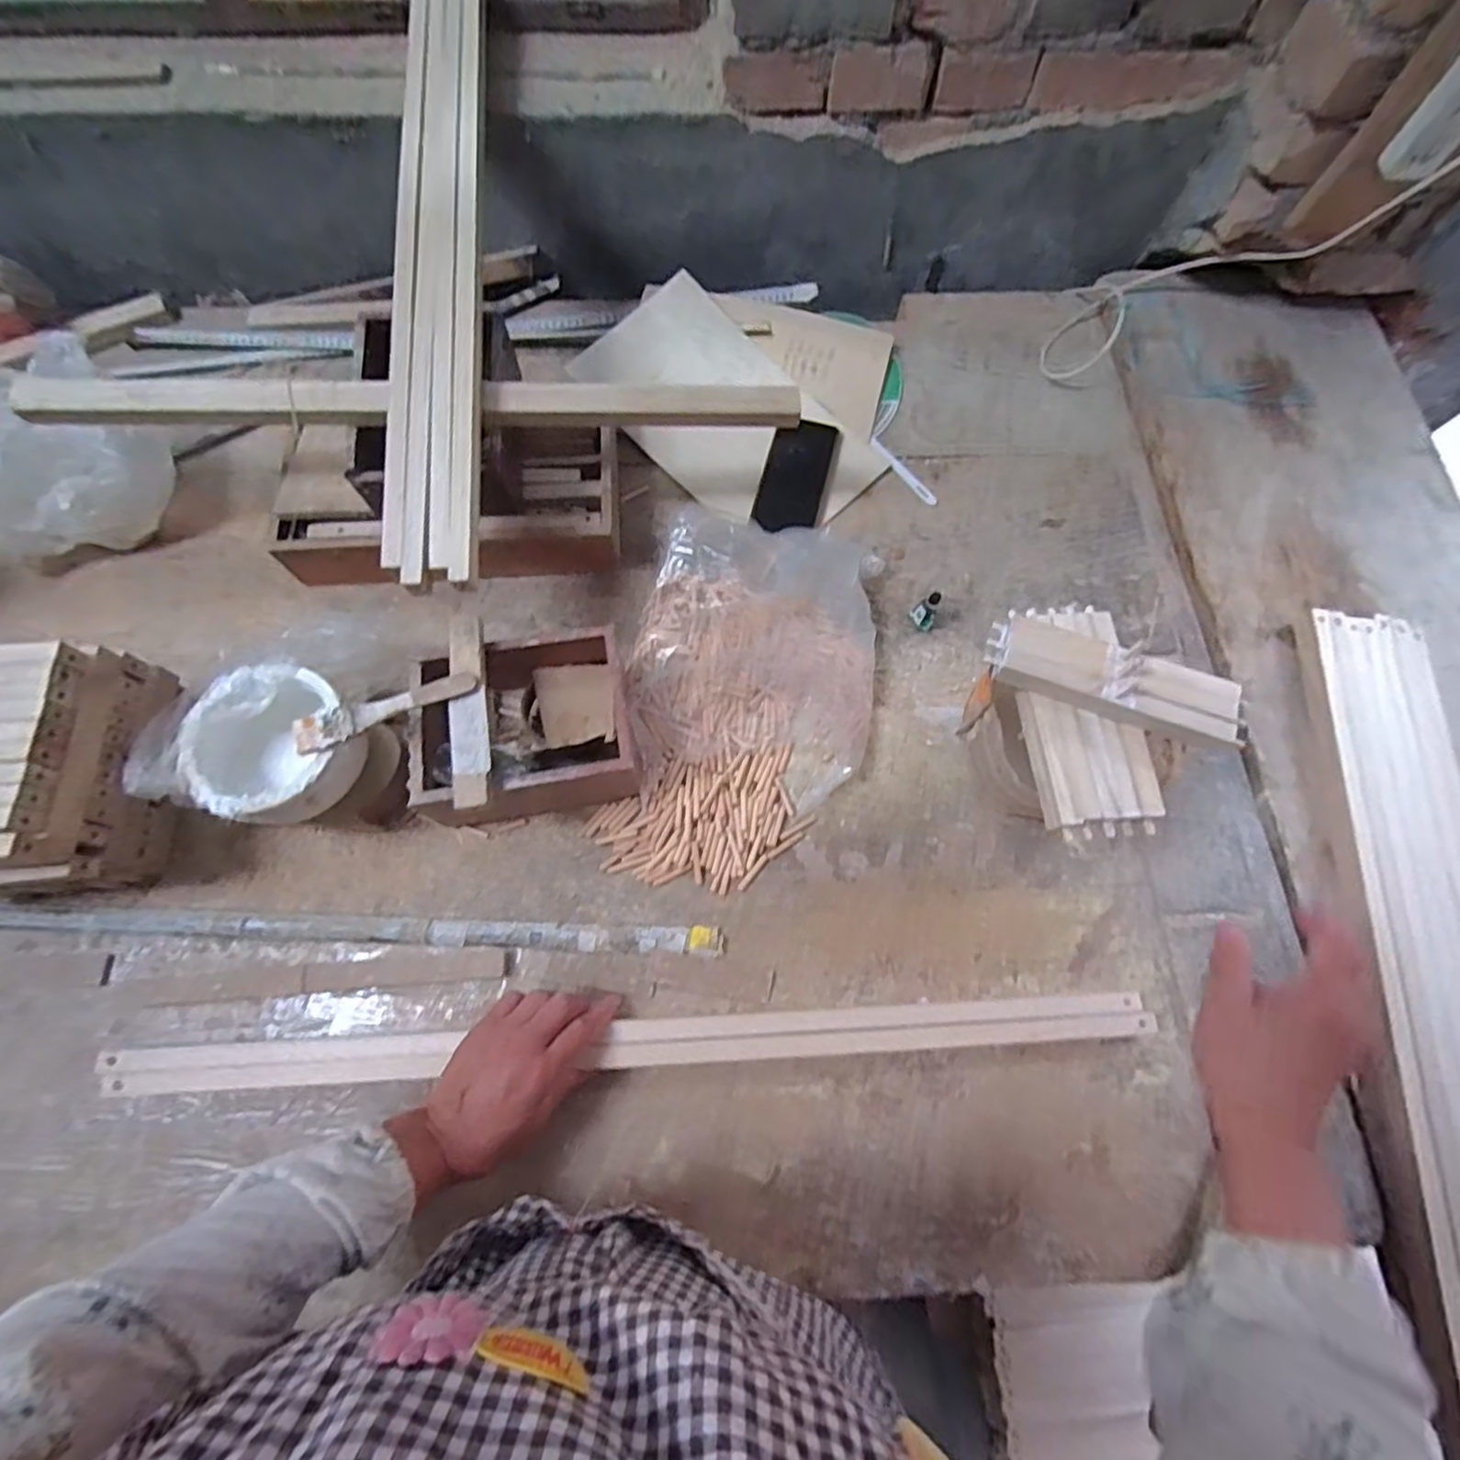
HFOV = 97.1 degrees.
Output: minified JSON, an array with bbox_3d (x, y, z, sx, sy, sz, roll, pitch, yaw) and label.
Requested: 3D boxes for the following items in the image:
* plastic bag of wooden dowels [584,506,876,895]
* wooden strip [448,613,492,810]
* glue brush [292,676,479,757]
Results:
[{"bbox_3d":[0.018,-0.037,0.638,0.243,0.039,0.385,10,70,2],"label":"plastic bag of wooden dowels"},{"bbox_3d":[-0.217,-0.020,0.535,0.031,0.012,0.172,-9,71,-5],"label":"wooden strip"},{"bbox_3d":[-0.279,-0.020,0.525,0.139,0.019,0.030,-26,73,-10],"label":"glue brush"}]

